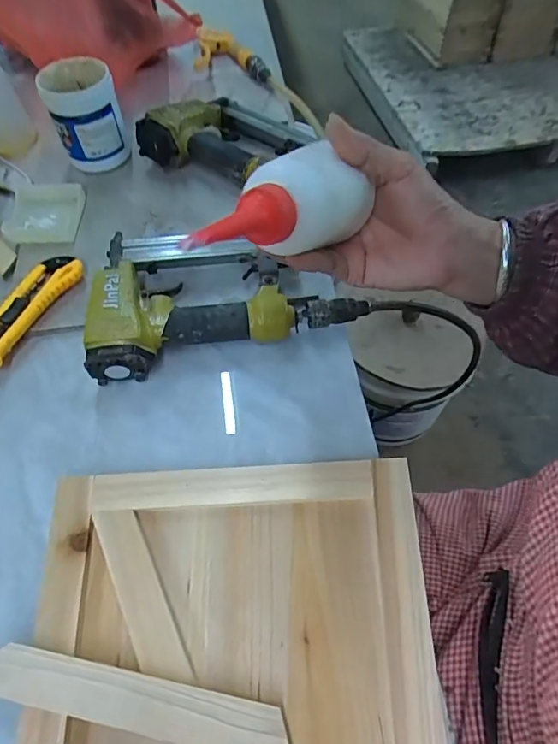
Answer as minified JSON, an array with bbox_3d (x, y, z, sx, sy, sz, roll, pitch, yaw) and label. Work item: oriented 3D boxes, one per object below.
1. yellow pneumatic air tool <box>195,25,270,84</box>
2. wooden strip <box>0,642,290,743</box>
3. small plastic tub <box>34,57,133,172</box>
[{"bbox_3d":[-0.074,-0.451,0.696,0.069,0.029,0.167,-25,60,-15],"label":"yellow pneumatic air tool"},{"bbox_3d":[-0.086,0.186,0.273,0.184,0.004,0.027,9,55,7],"label":"wooden strip"},{"bbox_3d":[-0.218,-0.290,0.550,0.074,0.093,0.077,0,57,1],"label":"small plastic tub"}]

